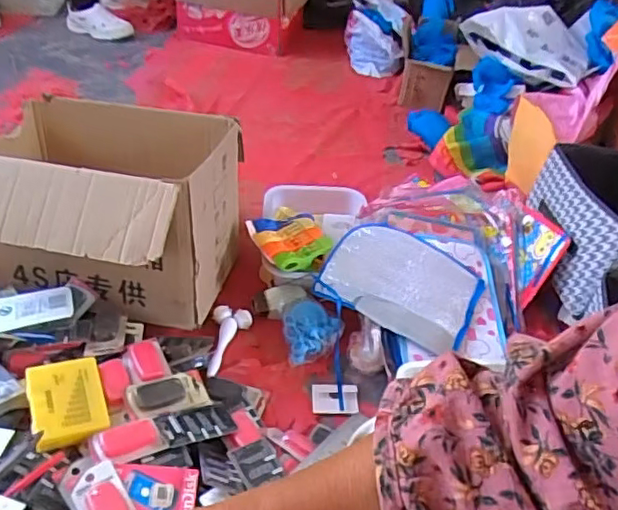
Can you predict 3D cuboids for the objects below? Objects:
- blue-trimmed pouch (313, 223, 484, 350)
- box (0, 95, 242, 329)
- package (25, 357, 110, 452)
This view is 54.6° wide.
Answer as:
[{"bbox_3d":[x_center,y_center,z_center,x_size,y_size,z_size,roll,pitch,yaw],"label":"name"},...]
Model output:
[{"bbox_3d":[0.160,0.048,1.041,0.258,0.053,0.211,21,42,16],"label":"blue-trimmed pouch"},{"bbox_3d":[-0.343,-0.078,0.993,0.402,0.255,0.363,6,40,0],"label":"box"},{"bbox_3d":[-0.319,0.190,0.789,0.089,0.034,0.114,-13,43,-21],"label":"package"}]

